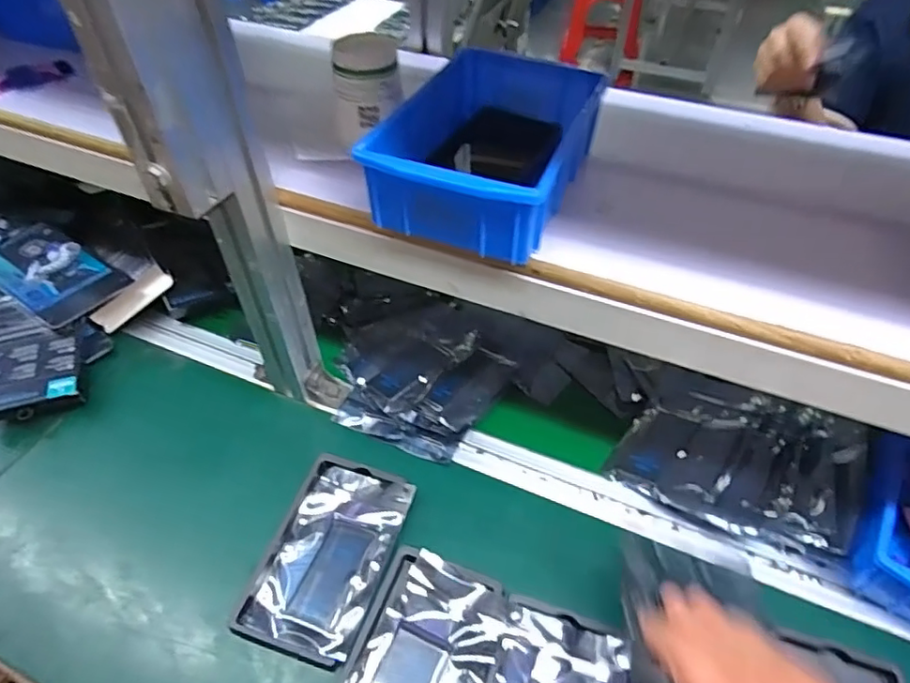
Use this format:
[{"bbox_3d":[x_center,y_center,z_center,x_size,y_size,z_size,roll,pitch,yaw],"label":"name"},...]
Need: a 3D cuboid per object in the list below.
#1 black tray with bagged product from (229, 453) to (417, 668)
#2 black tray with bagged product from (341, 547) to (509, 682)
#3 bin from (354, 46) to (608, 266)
[{"bbox_3d":[-0.105,0.175,0.480,0.100,0.013,0.159,14,48,13],"label":"black tray with bagged product"},{"bbox_3d":[-0.026,0.242,0.418,0.101,0.019,0.155,16,48,14],"label":"black tray with bagged product"},{"bbox_3d":[0.027,-0.149,0.436,0.131,0.061,0.194,17,49,15],"label":"bin"}]

